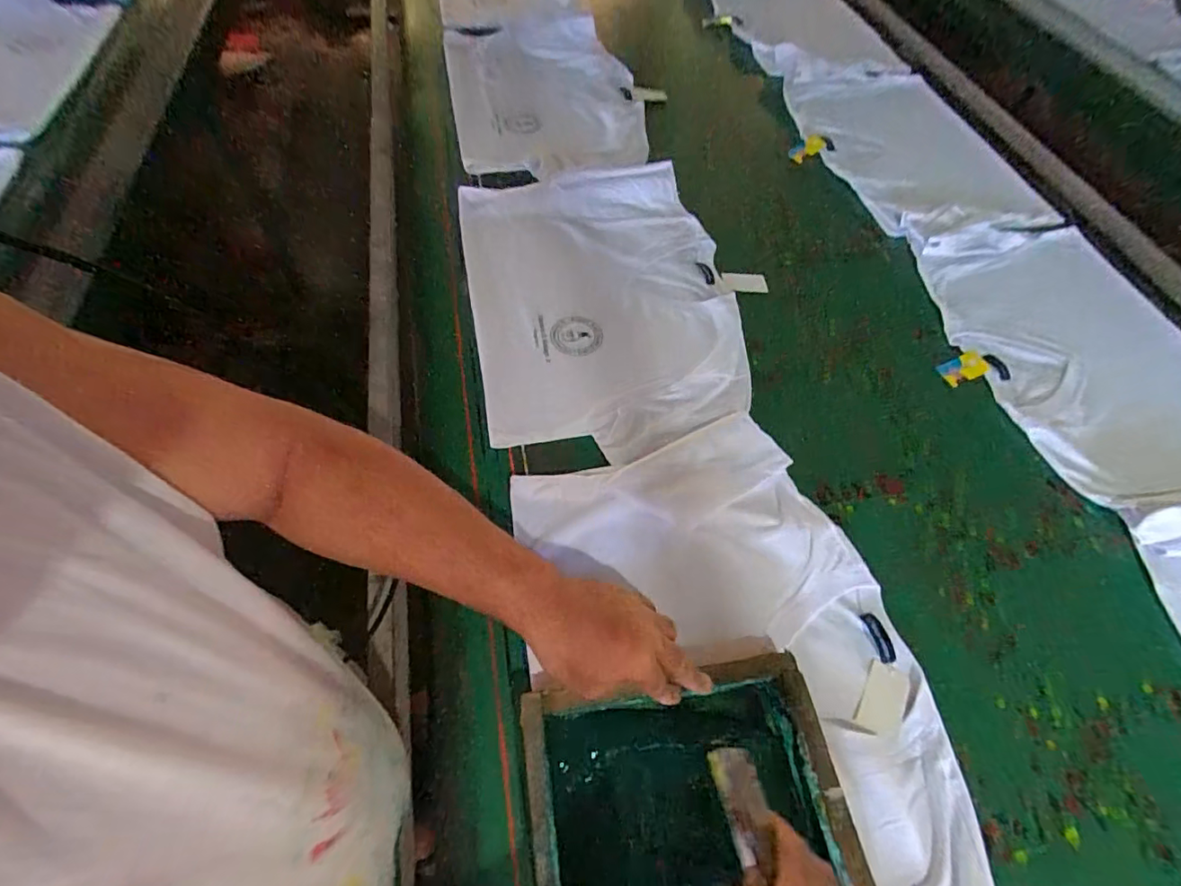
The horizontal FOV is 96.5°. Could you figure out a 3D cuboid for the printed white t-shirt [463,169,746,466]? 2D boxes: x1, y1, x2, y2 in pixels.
[{"bbox_3d":[0.018,-0.224,0.785,0.377,0.033,0.539,-9,59,-9],"label":"printed white t-shirt"}]

